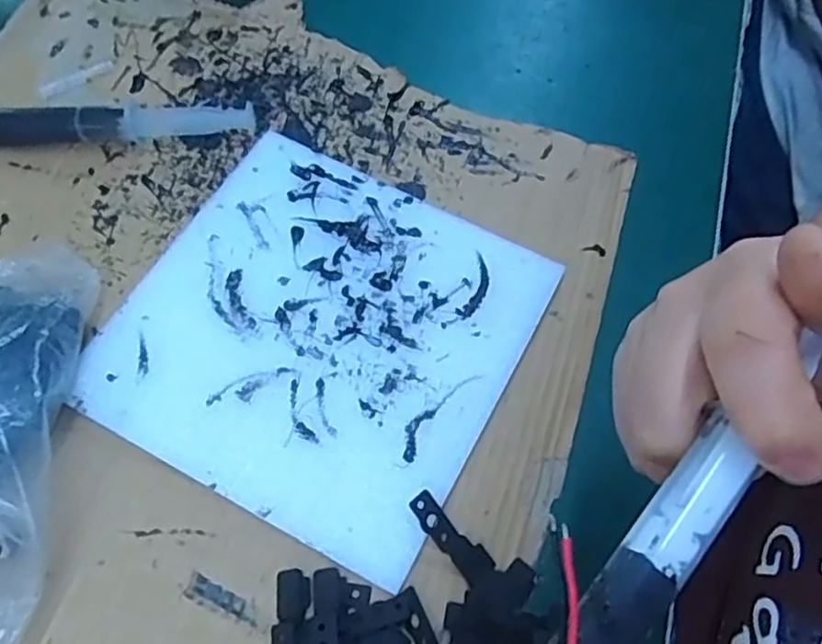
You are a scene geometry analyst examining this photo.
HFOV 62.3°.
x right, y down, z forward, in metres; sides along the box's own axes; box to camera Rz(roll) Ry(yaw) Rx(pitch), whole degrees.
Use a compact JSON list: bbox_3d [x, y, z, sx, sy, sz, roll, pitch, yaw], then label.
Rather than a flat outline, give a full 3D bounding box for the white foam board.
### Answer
[{"bbox_3d":[-0.047,0.005,0.368,0.196,0.012,0.195,26,66,10],"label":"white foam board"}]

